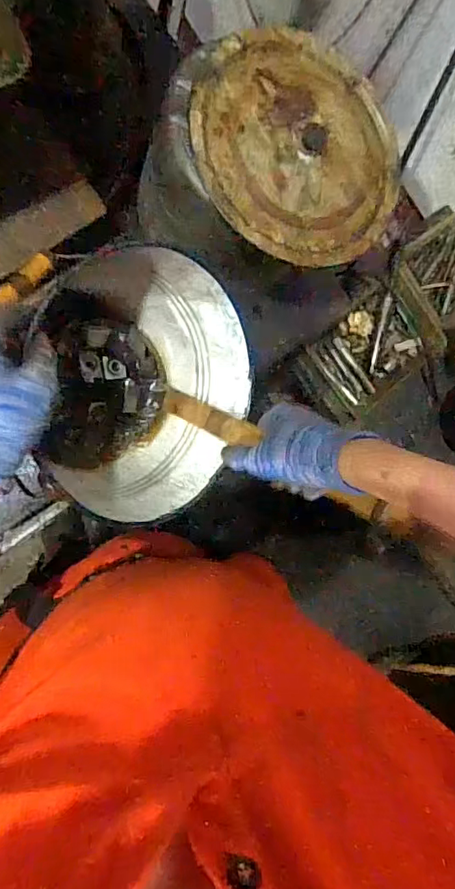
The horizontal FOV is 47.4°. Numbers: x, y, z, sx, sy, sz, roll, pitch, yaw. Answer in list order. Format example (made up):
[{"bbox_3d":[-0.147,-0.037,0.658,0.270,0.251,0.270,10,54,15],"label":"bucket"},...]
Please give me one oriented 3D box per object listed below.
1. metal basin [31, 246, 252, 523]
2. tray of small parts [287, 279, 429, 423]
[{"bbox_3d":[-0.088,-0.054,0.528,0.210,0.122,0.230,0,88,-6],"label":"metal basin"},{"bbox_3d":[0.257,-0.169,0.979,0.244,0.048,0.172,-43,93,-6],"label":"tray of small parts"}]

